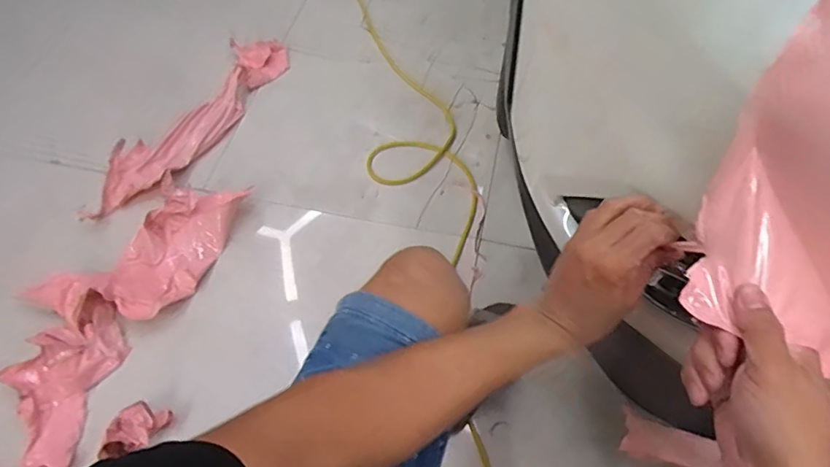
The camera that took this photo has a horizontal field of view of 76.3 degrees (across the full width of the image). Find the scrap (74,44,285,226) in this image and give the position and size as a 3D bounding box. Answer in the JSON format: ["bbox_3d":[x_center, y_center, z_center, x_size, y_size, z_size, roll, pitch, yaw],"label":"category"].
[{"bbox_3d":[-0.534,-0.277,1.268,0.184,0.054,0.642,22,60,14],"label":"scrap"}]

